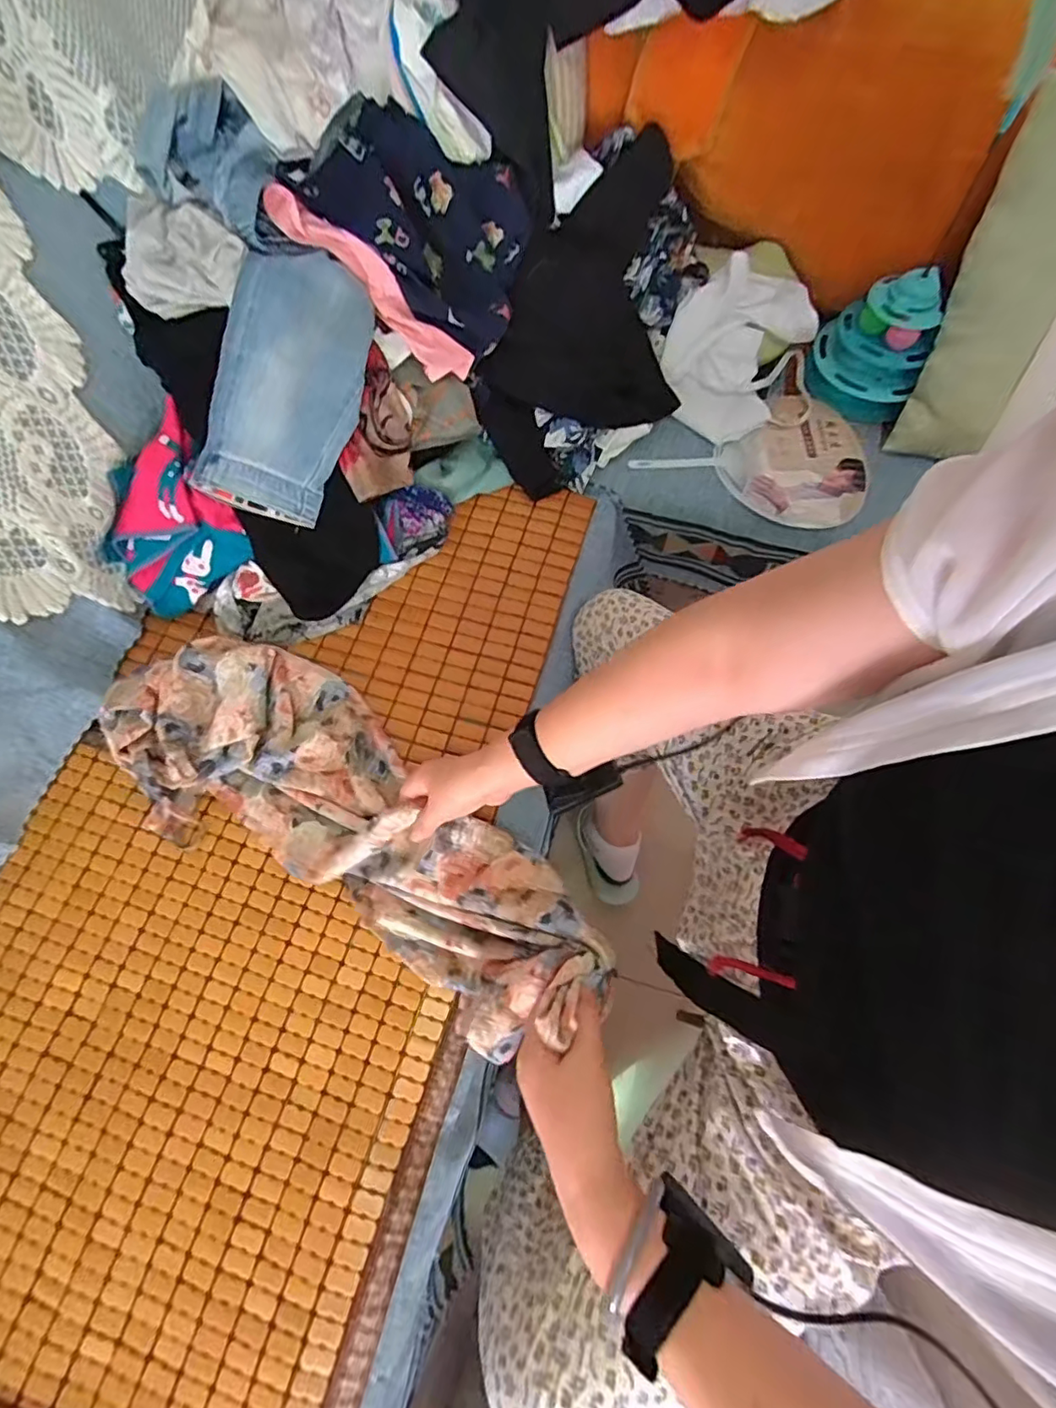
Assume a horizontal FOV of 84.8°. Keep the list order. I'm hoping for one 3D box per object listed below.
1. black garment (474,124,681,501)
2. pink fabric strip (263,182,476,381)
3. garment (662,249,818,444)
[{"bbox_3d":[0.106,-0.536,0.786,0.228,0.117,0.498,22,90,7],"label":"black garment"},{"bbox_3d":[-0.181,-0.481,0.670,0.263,0.020,0.061,39,70,-15],"label":"pink fabric strip"},{"bbox_3d":[0.312,-0.520,0.857,0.217,0.052,0.227,0,103,0],"label":"garment"}]

